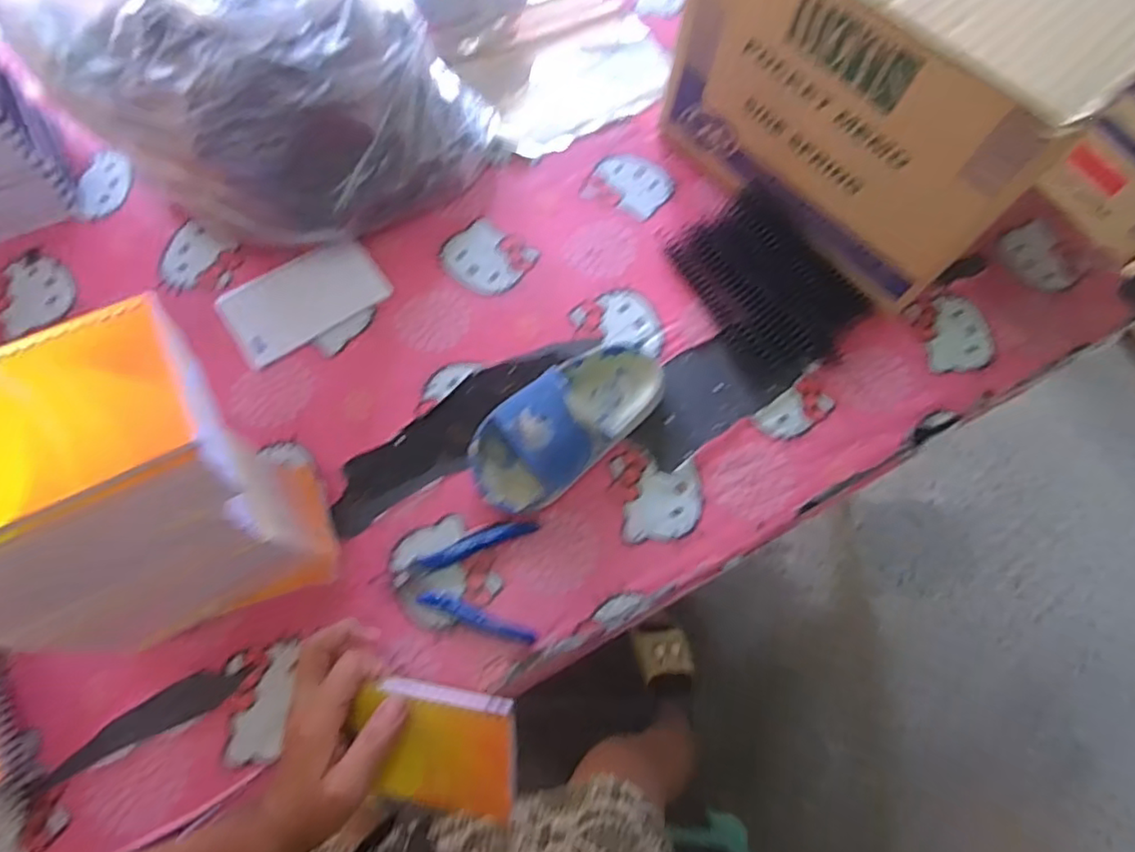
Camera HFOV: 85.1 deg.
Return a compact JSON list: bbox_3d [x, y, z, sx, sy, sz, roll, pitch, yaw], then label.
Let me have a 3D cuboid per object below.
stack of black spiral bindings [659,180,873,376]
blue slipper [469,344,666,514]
[{"bbox_3d":[0.175,-0.130,0.556,0.127,0.035,0.175,-40,76,-16],"label":"stack of black spiral bindings"},{"bbox_3d":[0.001,-0.008,0.491,0.170,0.058,0.078,-40,76,-16],"label":"blue slipper"}]

